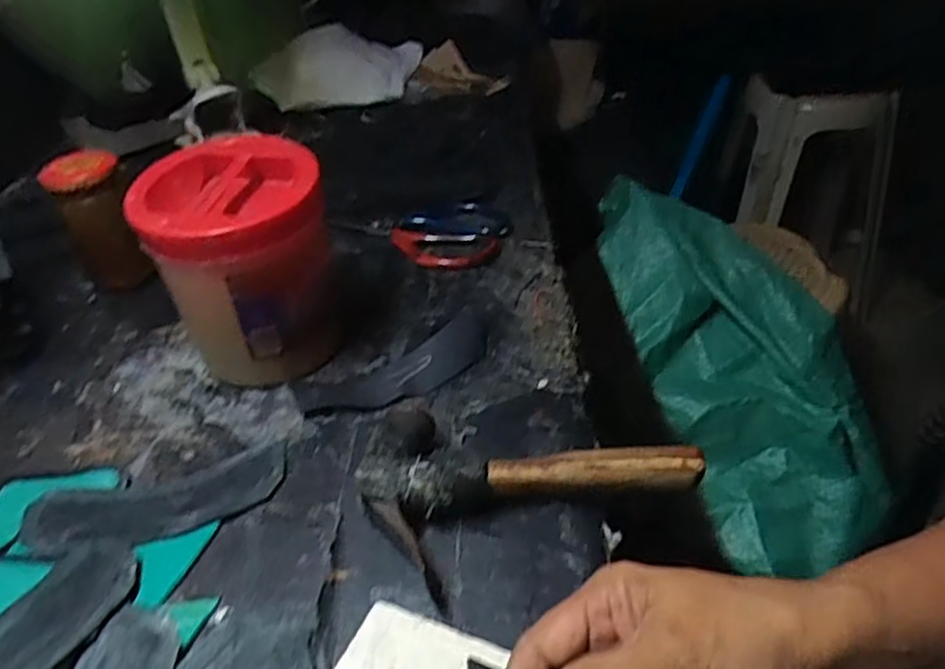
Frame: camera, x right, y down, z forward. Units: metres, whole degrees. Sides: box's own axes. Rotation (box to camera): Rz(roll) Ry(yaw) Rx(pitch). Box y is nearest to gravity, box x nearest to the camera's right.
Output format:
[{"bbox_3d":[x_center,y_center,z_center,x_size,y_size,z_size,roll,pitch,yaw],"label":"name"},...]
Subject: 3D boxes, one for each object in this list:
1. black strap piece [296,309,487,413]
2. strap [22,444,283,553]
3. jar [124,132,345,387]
[{"bbox_3d":[-0.051,0.023,0.489,0.141,0.016,0.056,-20,42,-23],"label":"black strap piece"},{"bbox_3d":[-0.187,0.099,0.409,0.146,0.006,0.054,-10,39,-13],"label":"strap"},{"bbox_3d":[-0.157,-0.046,0.482,0.115,0.144,0.108,-4,38,3],"label":"jar"}]

